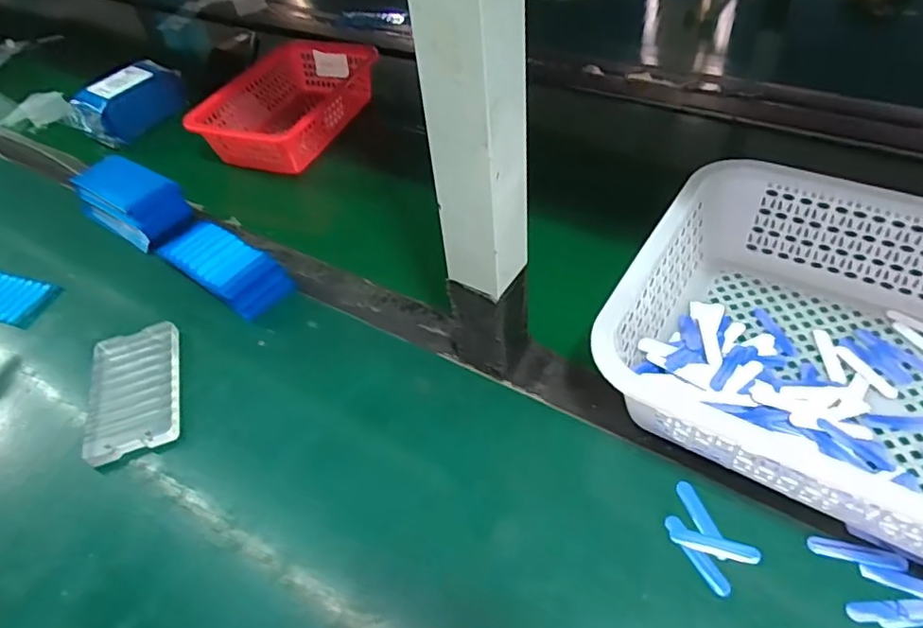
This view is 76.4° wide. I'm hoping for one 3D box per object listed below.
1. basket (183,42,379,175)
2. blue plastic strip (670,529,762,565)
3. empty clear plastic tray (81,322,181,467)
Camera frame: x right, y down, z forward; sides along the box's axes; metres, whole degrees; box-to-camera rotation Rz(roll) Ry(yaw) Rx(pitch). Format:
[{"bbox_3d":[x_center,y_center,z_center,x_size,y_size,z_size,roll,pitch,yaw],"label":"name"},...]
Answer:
[{"bbox_3d":[-0.212,-0.263,0.758,0.149,0.076,0.236,15,52,19],"label":"basket"},{"bbox_3d":[0.154,0.140,0.357,0.050,0.004,0.012,10,50,15],"label":"blue plastic strip"},{"bbox_3d":[-0.270,0.060,0.482,0.069,0.013,0.123,-17,49,-8],"label":"empty clear plastic tray"}]

